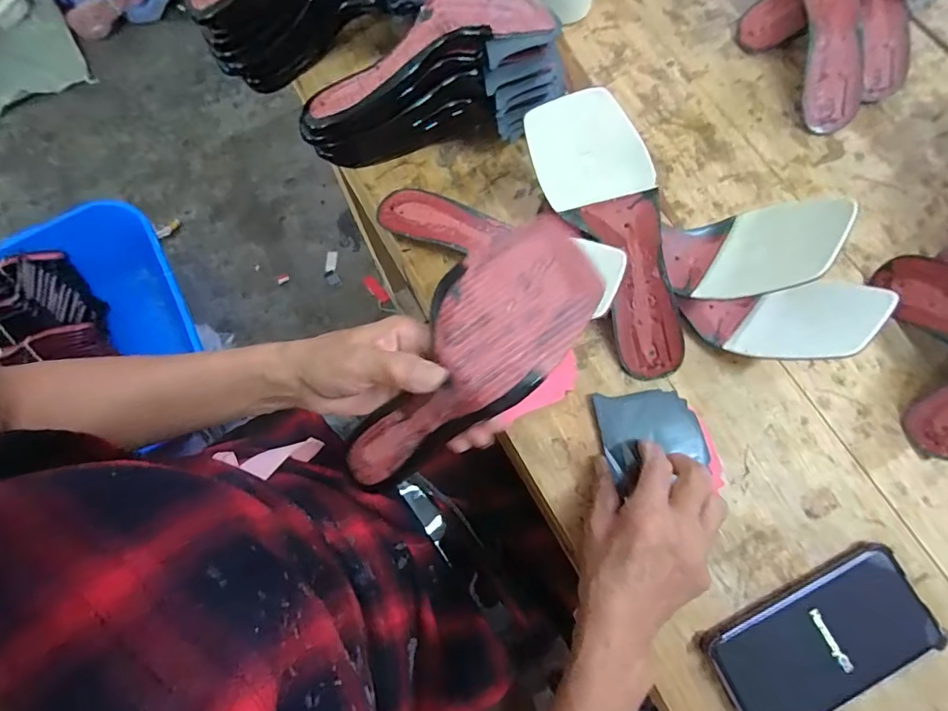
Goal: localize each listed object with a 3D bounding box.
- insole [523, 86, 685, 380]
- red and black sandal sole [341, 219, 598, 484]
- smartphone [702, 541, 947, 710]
[{"bbox_3d":[0.124,-0.096,0.394,0.086,0.066,0.236,-23,94,-4],"label":"insole"},{"bbox_3d":[-0.014,0.015,0.308,0.082,0.048,0.220,46,109,12],"label":"red and black sandal sole"},{"bbox_3d":[0.260,0.215,0.352,0.162,0.019,0.082,-27,76,-5],"label":"smartphone"}]

